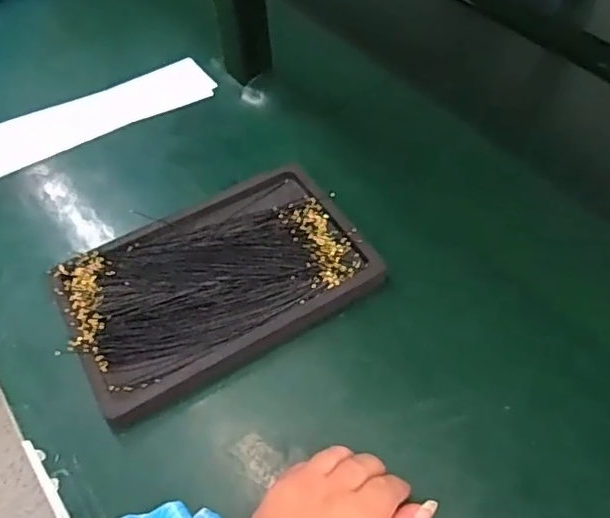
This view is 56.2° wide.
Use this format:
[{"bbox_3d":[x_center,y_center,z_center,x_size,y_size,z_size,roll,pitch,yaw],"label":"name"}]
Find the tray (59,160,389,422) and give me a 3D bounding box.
[{"bbox_3d":[-0.075,0.014,0.488,0.245,0.031,0.169,-28,57,-15],"label":"tray"}]

